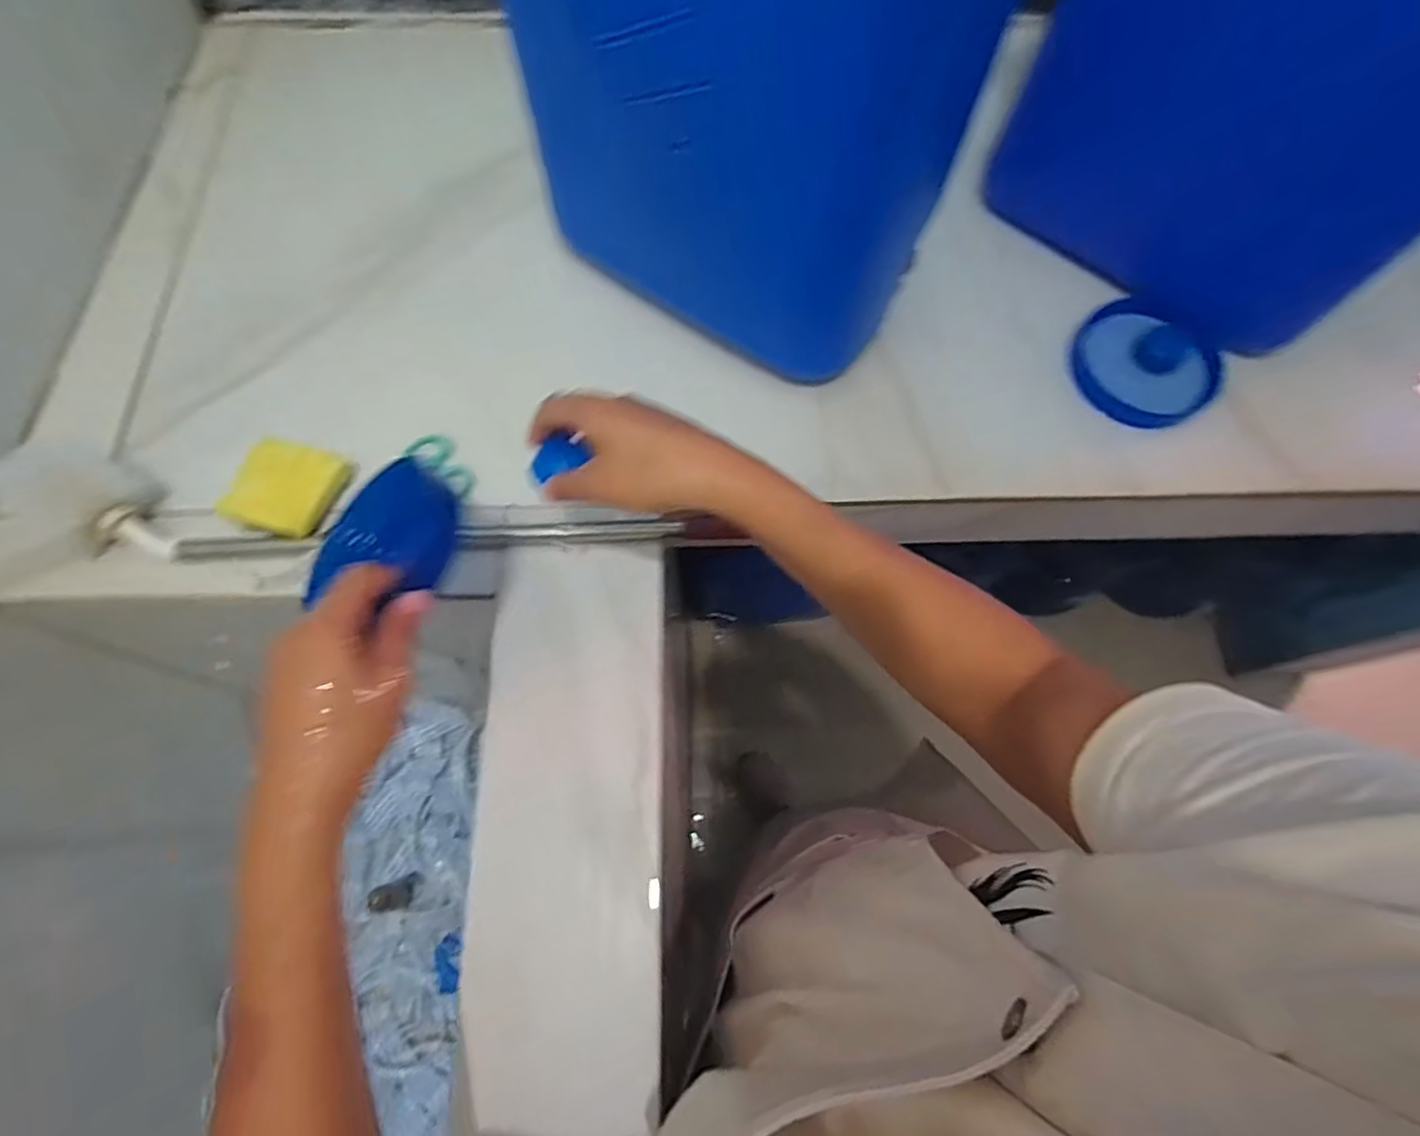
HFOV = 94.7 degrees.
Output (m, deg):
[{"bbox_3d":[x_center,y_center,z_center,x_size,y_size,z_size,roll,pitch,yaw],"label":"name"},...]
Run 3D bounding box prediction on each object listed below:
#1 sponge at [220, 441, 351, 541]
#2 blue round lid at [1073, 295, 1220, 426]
[{"bbox_3d":[-0.346,-0.065,0.538,0.073,0.019,0.078,16,70,5],"label":"sponge"},{"bbox_3d":[0.393,-0.186,0.592,0.113,0.028,0.118,0,70,-1],"label":"blue round lid"}]

